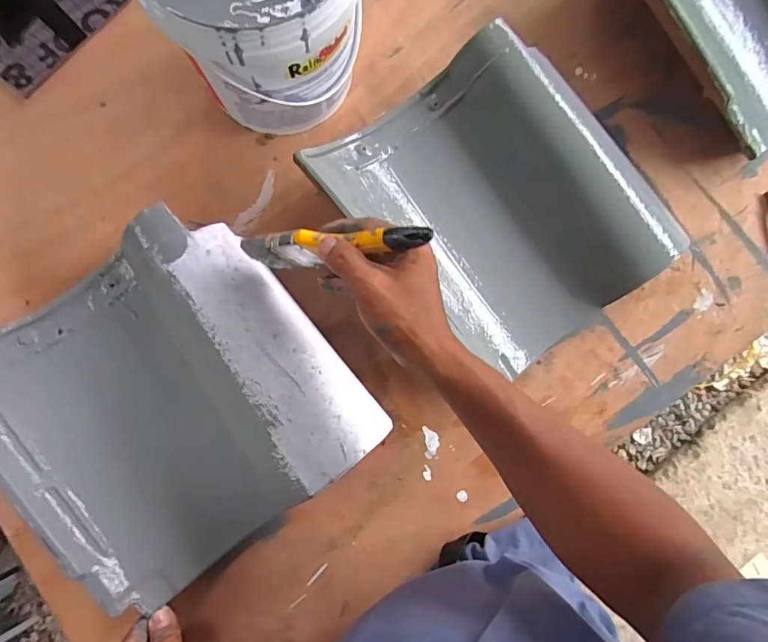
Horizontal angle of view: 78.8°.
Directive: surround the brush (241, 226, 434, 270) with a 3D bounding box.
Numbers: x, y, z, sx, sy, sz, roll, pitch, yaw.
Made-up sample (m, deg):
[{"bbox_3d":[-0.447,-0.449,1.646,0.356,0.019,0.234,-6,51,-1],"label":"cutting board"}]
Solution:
[{"bbox_3d":[-0.040,-0.061,0.389,0.188,0.052,0.019,2,82,36],"label":"brush"}]

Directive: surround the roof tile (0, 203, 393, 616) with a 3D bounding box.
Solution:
[{"bbox_3d":[-0.207,0.079,0.464,0.305,0.061,0.314,-39,87,-6],"label":"roof tile"}]

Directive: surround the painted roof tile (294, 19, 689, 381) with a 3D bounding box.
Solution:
[{"bbox_3d":[0.132,-0.128,0.510,0.284,0.071,0.312,-39,87,-6],"label":"painted roof tile"}]

